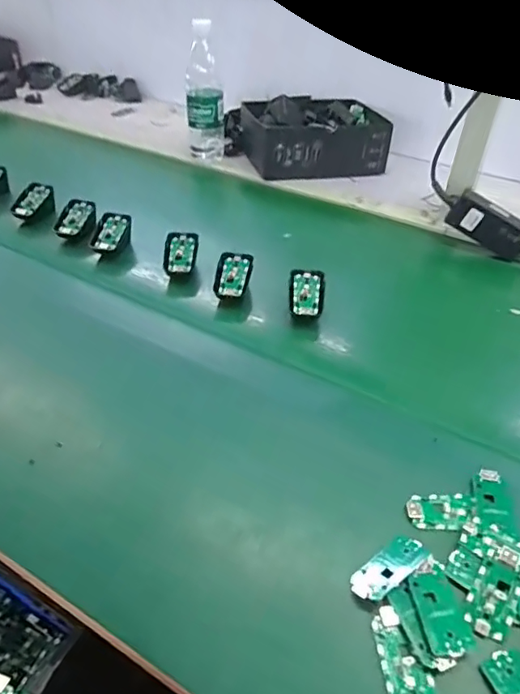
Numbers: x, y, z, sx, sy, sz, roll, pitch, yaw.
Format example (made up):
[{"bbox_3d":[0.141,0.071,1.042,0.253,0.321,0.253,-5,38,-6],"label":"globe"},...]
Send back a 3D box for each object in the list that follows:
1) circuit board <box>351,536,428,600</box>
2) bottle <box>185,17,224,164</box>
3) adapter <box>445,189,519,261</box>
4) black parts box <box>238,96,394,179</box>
[{"bbox_3d":[0.097,0.166,0.385,0.063,0.005,0.028,-29,33,-22],"label":"circuit board"},{"bbox_3d":[-0.097,-0.447,0.912,0.065,0.215,0.062,0,41,-3],"label":"bottle"},{"bbox_3d":[0.327,-0.171,0.723,0.125,0.049,0.033,33,47,5],"label":"adapter"},{"bbox_3d":[0.106,-0.402,0.962,0.250,0.092,0.184,-9,42,-13],"label":"black parts box"}]

